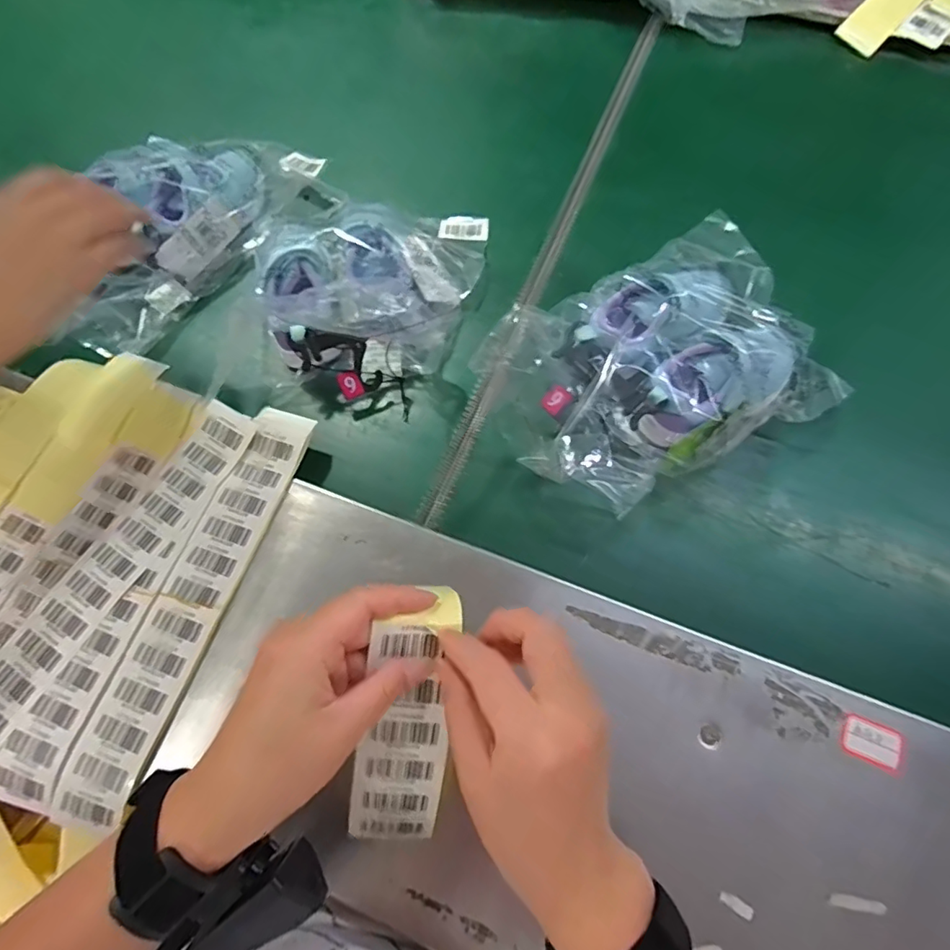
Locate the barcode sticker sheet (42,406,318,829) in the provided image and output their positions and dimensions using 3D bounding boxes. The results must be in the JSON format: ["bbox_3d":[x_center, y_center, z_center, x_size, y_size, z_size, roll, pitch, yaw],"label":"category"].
[{"bbox_3d":[-0.212,0.092,0.419,0.053,0.012,0.317,20,70,5],"label":"barcode sticker sheet"}]

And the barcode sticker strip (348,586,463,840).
[{"bbox_3d":[-0.039,0.146,0.319,0.050,0.030,0.161,10,100,5],"label":"barcode sticker strip"}]

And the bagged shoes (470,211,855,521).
[{"bbox_3d":[0.161,-0.104,0.477,0.282,0.080,0.201,-24,69,-9],"label":"bagged shoes"}]

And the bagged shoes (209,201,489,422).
[{"bbox_3d":[-0.113,-0.188,0.524,0.230,0.076,0.231,6,67,3],"label":"bagged shoes"}]

